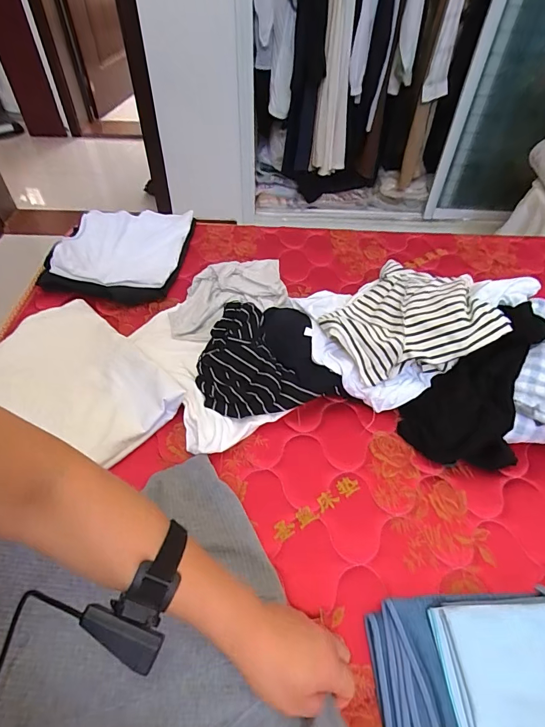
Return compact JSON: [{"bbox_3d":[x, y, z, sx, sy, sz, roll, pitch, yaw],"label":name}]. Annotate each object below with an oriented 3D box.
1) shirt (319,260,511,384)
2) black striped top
[{"bbox_3d":[0.216,-0.069,0.653,0.211,0.094,0.230,1,49,-1],"label":"shirt"},{"bbox_3d":[-0.020,-0.010,0.679,0.212,0.088,0.193,-14,51,-13],"label":"black striped top"}]

